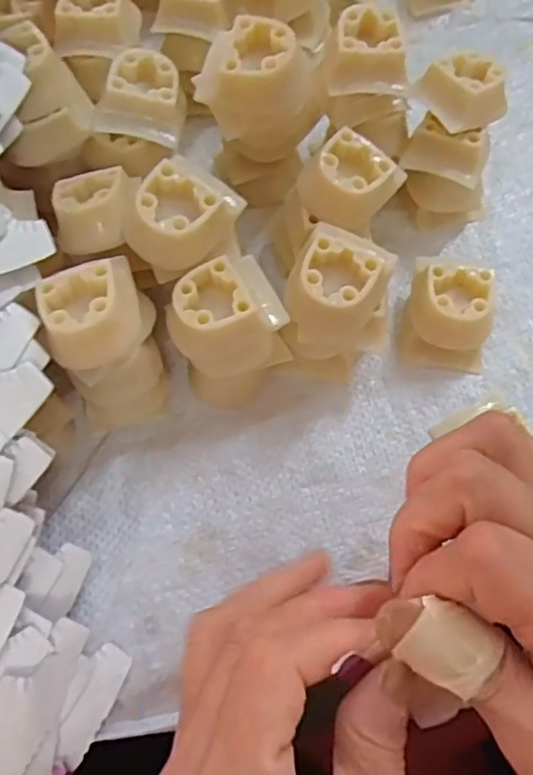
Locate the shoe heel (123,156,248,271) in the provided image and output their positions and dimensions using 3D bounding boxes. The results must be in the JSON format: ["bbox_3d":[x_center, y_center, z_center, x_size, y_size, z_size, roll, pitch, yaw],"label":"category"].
[{"bbox_3d":[-0.033,-0.071,0.255,0.036,0.022,0.046,32,74,13],"label":"shoe heel"}]

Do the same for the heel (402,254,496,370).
[{"bbox_3d":[0.088,-0.036,0.296,0.042,0.031,0.045,16,69,8],"label":"heel"}]

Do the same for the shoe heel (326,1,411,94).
[{"bbox_3d":[0.045,-0.153,0.290,0.037,0.028,0.033,-5,69,0],"label":"shoe heel"}]

